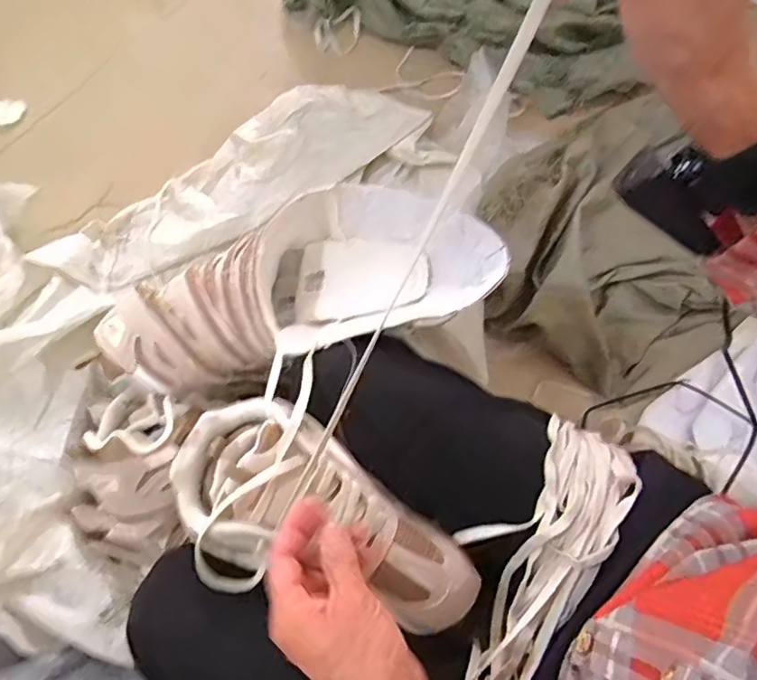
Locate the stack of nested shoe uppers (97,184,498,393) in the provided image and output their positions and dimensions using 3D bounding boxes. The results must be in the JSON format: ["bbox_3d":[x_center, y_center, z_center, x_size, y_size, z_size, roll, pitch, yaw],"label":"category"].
[{"bbox_3d":[-0.079,-0.046,0.544,0.379,0.104,0.158,-13,69,-5],"label":"stack of nested shoe uppers"}]

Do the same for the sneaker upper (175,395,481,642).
[{"bbox_3d":[-0.040,0.135,0.415,0.243,0.051,0.108,30,72,3],"label":"sneaker upper"}]

